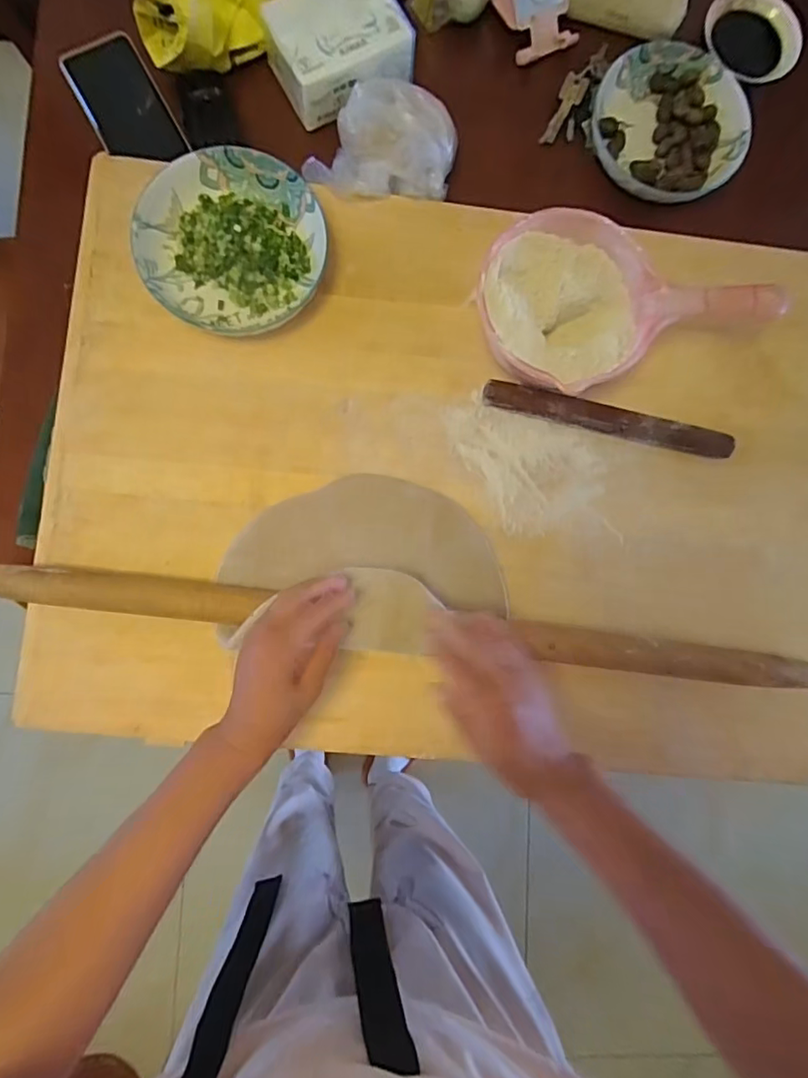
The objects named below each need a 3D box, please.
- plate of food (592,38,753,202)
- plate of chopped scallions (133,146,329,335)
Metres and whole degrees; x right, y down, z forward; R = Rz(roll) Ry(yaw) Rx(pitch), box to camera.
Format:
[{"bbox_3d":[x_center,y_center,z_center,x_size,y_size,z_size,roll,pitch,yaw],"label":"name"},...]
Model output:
[{"bbox_3d":[0.292,-0.461,0.601,0.163,0.042,0.163,0,86,-5],"label":"plate of food"},{"bbox_3d":[-0.163,-0.283,0.514,0.168,0.036,0.164,0,86,-5],"label":"plate of chopped scallions"}]

